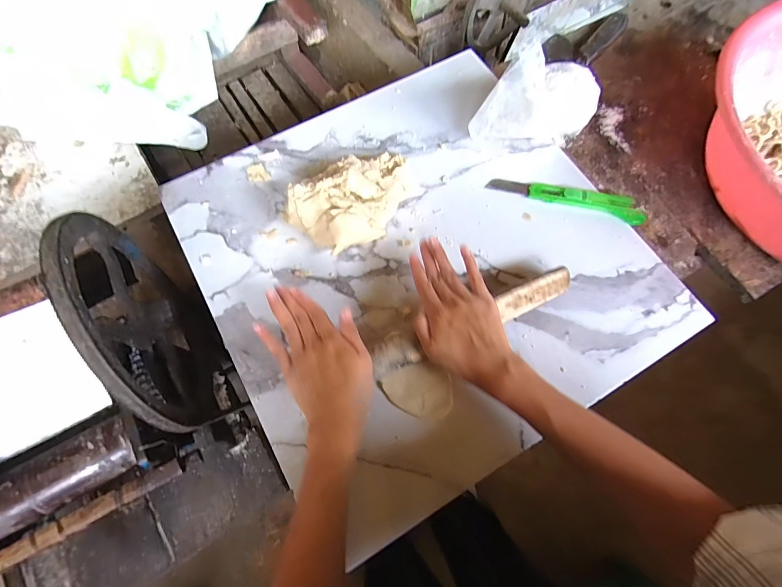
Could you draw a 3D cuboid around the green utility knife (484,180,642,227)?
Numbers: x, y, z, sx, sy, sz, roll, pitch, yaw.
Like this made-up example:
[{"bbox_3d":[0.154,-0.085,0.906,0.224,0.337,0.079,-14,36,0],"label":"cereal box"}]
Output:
[{"bbox_3d":[0.227,-0.124,0.484,0.198,0.017,0.032,15,70,2],"label":"green utility knife"}]

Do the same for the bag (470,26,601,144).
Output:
[{"bbox_3d":[0.186,-0.252,0.470,0.165,0.124,0.061,-5,71,-5],"label":"bag"}]

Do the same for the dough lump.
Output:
[{"bbox_3d":[-0.036,-0.109,0.449,0.160,0.056,0.089,-29,74,-12],"label":"dough lump"}]

